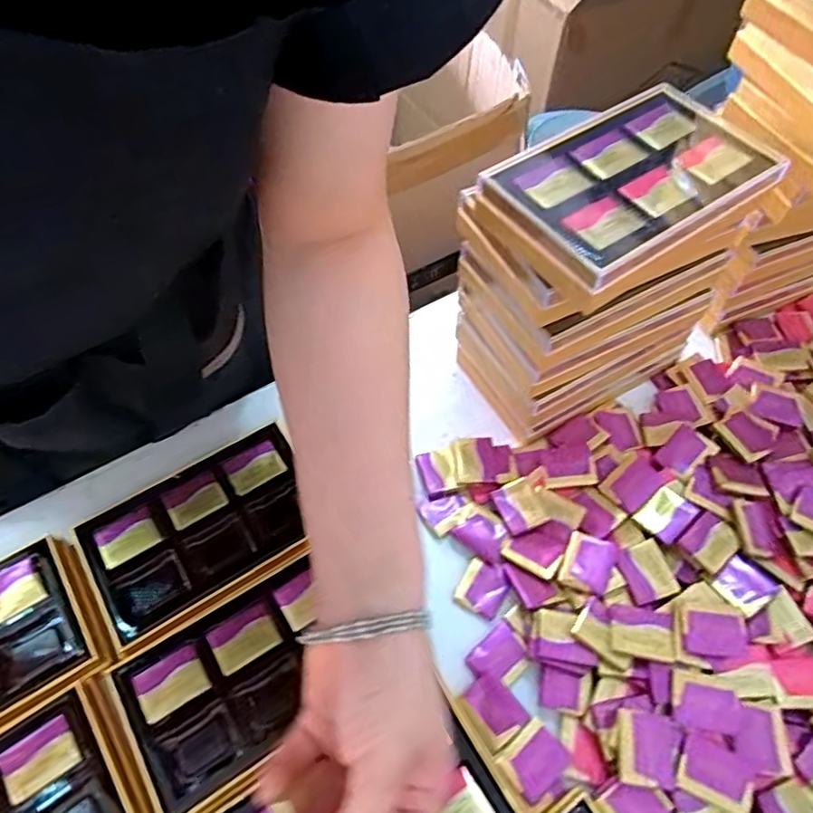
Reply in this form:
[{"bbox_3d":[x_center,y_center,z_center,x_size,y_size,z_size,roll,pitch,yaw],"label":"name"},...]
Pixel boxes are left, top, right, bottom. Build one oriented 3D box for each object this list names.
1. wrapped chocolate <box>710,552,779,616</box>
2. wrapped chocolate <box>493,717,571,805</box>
[{"bbox_3d":[0.233,0.122,0.428,0.038,0.004,0.033,-33,64,-20],"label":"wrapped chocolate"},{"bbox_3d":[0.078,0.218,0.384,0.035,0.007,0.033,-33,64,-20],"label":"wrapped chocolate"}]

